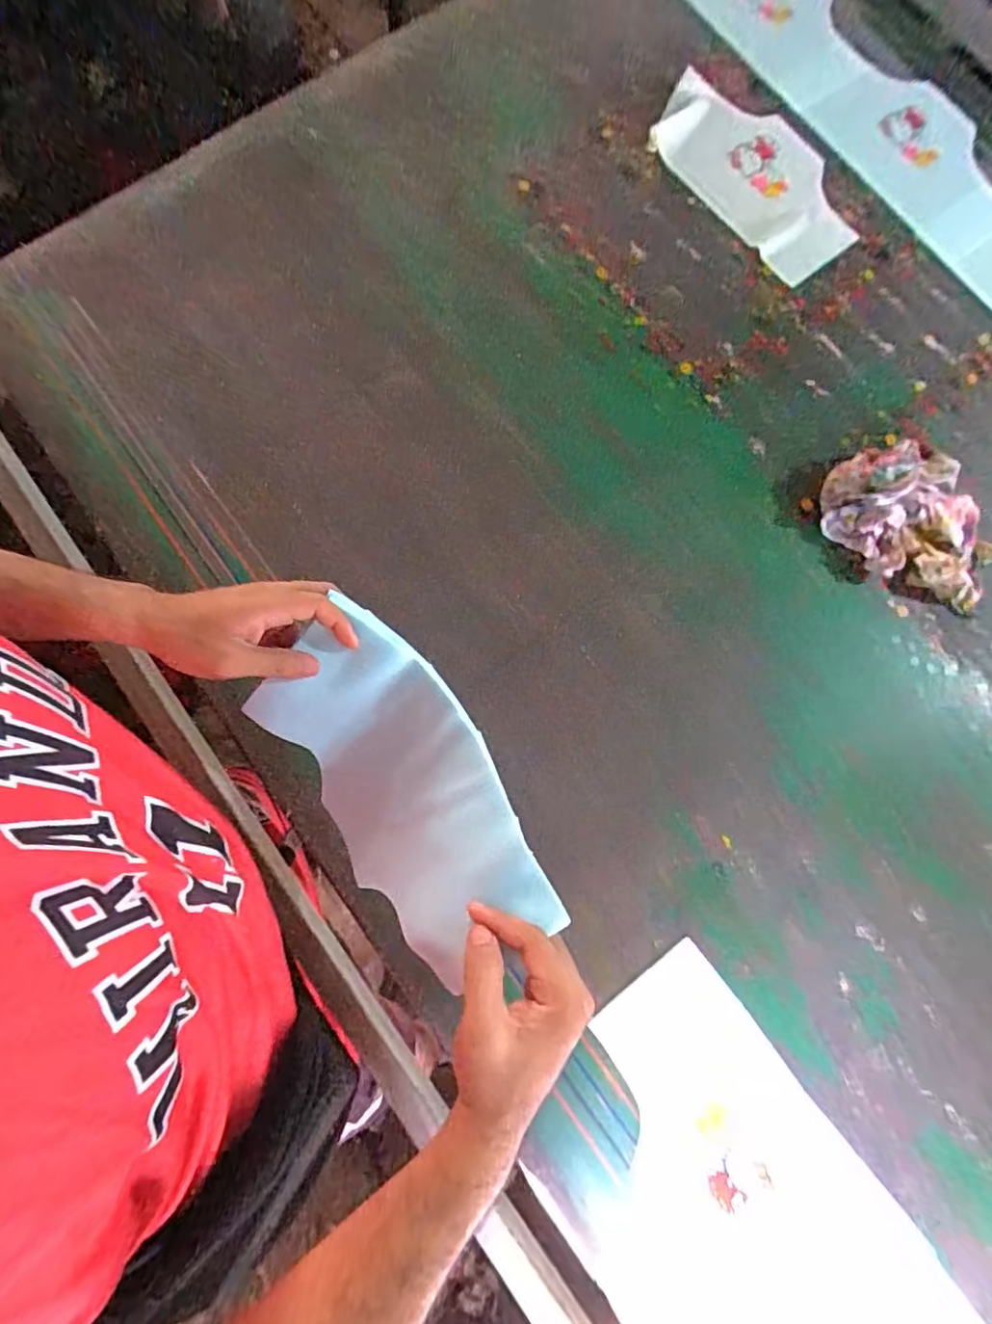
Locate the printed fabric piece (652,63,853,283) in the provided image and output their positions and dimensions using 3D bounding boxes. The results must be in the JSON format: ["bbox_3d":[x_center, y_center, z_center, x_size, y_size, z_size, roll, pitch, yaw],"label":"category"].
[{"bbox_3d":[0.301,-0.582,0.664,0.289,0.048,0.157,41,83,7],"label":"printed fabric piece"}]

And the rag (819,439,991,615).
[{"bbox_3d":[0.437,-0.139,0.574,0.126,0.055,0.200,-42,82,-6],"label":"rag"}]

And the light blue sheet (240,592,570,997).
[{"bbox_3d":[-0.083,0.088,0.444,0.151,0.097,0.270,-30,81,-5],"label":"light blue sheet"}]

